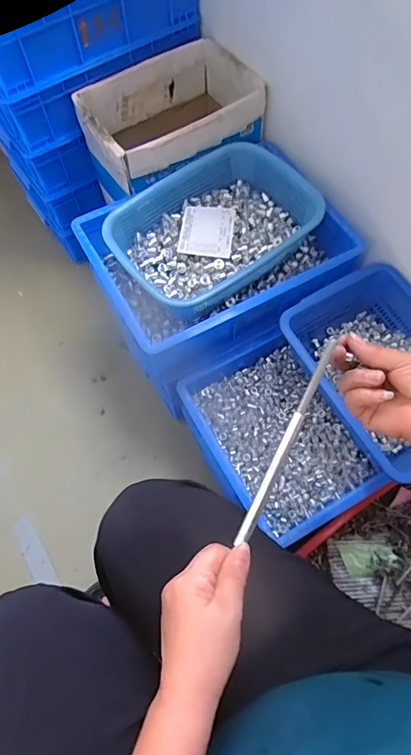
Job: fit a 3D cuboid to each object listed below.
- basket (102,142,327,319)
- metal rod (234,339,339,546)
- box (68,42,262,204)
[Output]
[{"bbox_3d":[0.007,-0.260,0.771,0.340,0.084,0.242,-38,70,-15],"label":"basket"},{"bbox_3d":[0.074,0.055,0.396,0.009,0.008,0.195,25,86,12],"label":"metal rod"},{"bbox_3d":[-0.061,-0.474,0.843,0.309,0.152,0.208,-29,68,-12],"label":"box"}]

